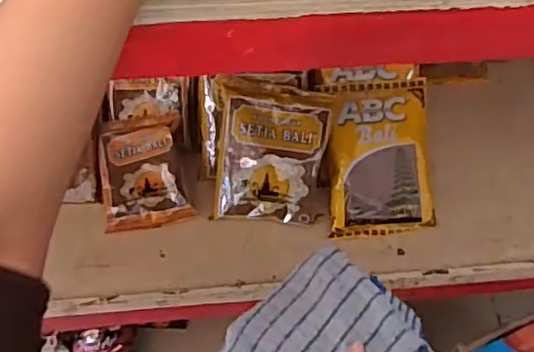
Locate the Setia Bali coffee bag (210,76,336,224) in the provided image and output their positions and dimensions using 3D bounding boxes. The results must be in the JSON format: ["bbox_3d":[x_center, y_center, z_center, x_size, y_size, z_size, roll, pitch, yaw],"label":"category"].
[{"bbox_3d":[0.005,-0.025,0.702,0.126,0.029,0.155,4,94,6],"label":"Setia Bali coffee bag"}]

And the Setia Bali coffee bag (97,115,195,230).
[{"bbox_3d":[-0.149,-0.007,0.741,0.101,0.021,0.136,-9,72,2],"label":"Setia Bali coffee bag"}]

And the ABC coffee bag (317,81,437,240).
[{"bbox_3d":[0.133,-0.023,0.719,0.120,0.028,0.176,-4,88,-6],"label":"ABC coffee bag"}]

